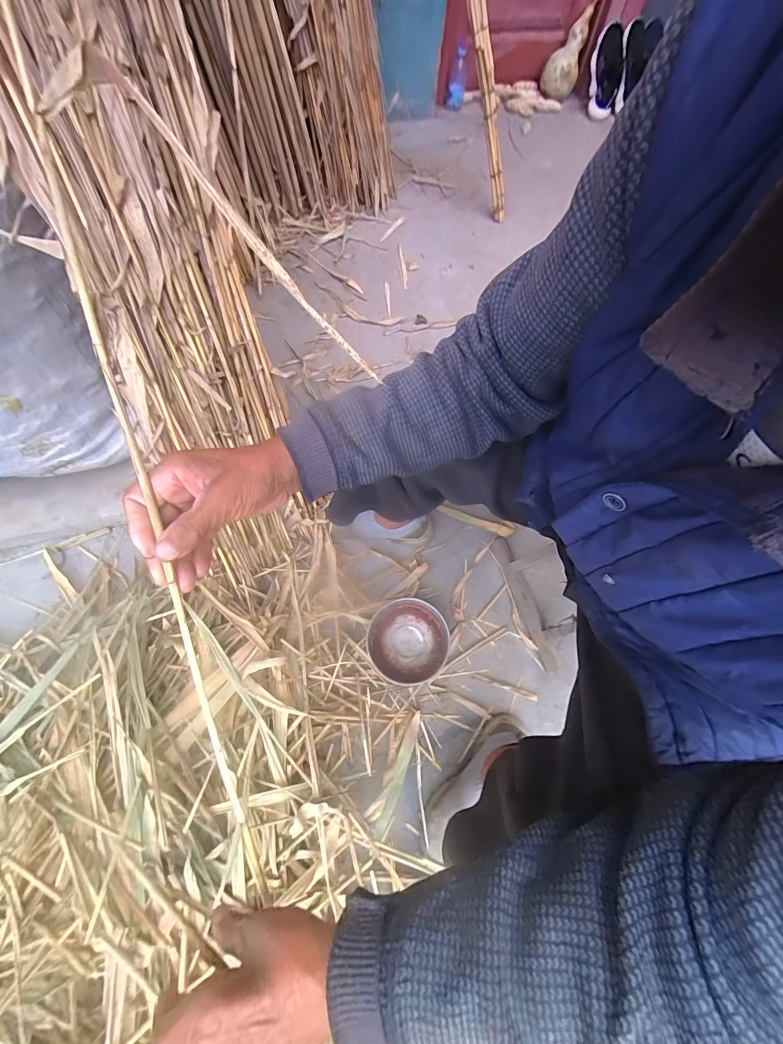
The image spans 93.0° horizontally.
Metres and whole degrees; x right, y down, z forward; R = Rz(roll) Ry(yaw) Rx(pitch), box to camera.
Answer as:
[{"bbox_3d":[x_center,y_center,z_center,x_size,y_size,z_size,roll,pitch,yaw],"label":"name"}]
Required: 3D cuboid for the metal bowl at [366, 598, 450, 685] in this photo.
[{"bbox_3d":[0.035,0.244,0.764,0.163,0.056,0.157,1,67,-2],"label":"metal bowl"}]

